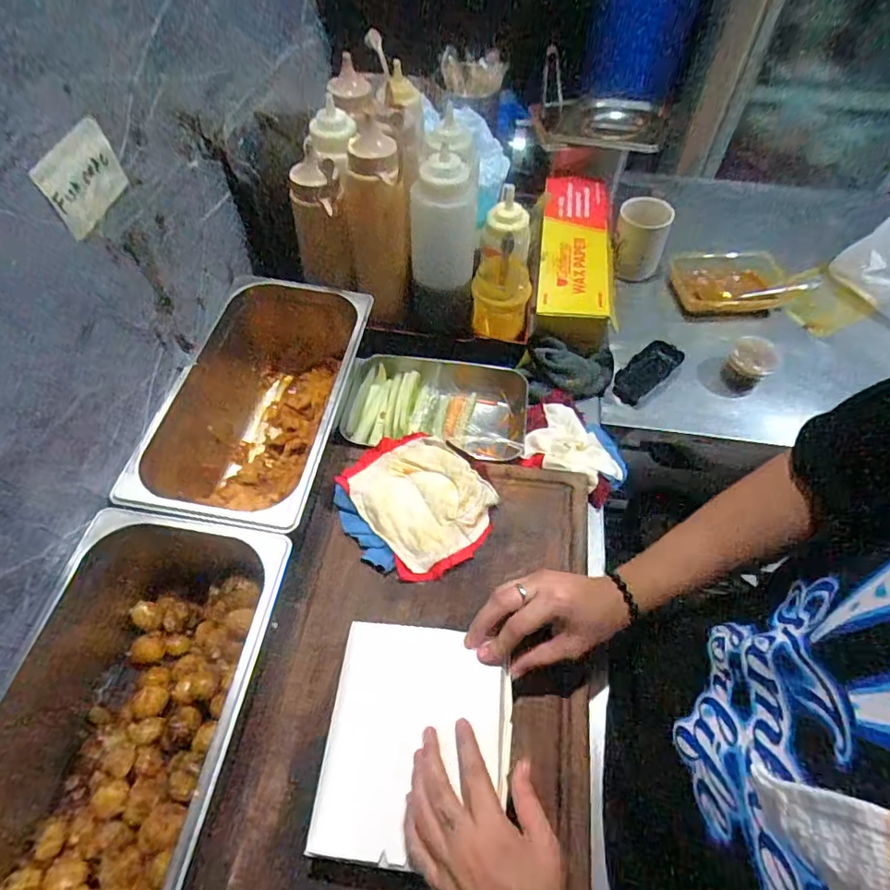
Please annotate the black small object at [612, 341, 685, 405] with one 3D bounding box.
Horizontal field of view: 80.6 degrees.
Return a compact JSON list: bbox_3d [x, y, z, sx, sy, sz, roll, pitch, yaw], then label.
[{"bbox_3d":[0.290,-0.107,0.747,0.128,0.018,0.048,-38,64,-24],"label":"black small object"}]

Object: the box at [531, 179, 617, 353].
[{"bbox_3d":[0.202,-0.289,0.801,0.116,0.077,0.339,9,56,5],"label":"box"}]

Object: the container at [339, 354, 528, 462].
[{"bbox_3d":[-0.011,-0.046,0.701,0.235,0.060,0.171,7,55,4],"label":"container"}]

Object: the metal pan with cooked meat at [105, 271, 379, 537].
[{"bbox_3d":[-0.204,-0.027,0.612,0.177,0.151,0.312,9,56,5],"label":"metal pan with cooked meat"}]

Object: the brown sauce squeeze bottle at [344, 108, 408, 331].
[{"bbox_3d":[-0.083,-0.267,0.667,0.074,0.213,0.087,-8,56,-6],"label":"brown sauce squeeze bottle"}]

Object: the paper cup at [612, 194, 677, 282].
[{"bbox_3d":[0.301,-0.315,0.818,0.079,0.101,0.081,15,56,9],"label":"paper cup"}]

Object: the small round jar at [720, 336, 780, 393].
[{"bbox_3d":[0.423,-0.111,0.731,0.059,0.050,0.068,35,62,21],"label":"small round jar"}]

